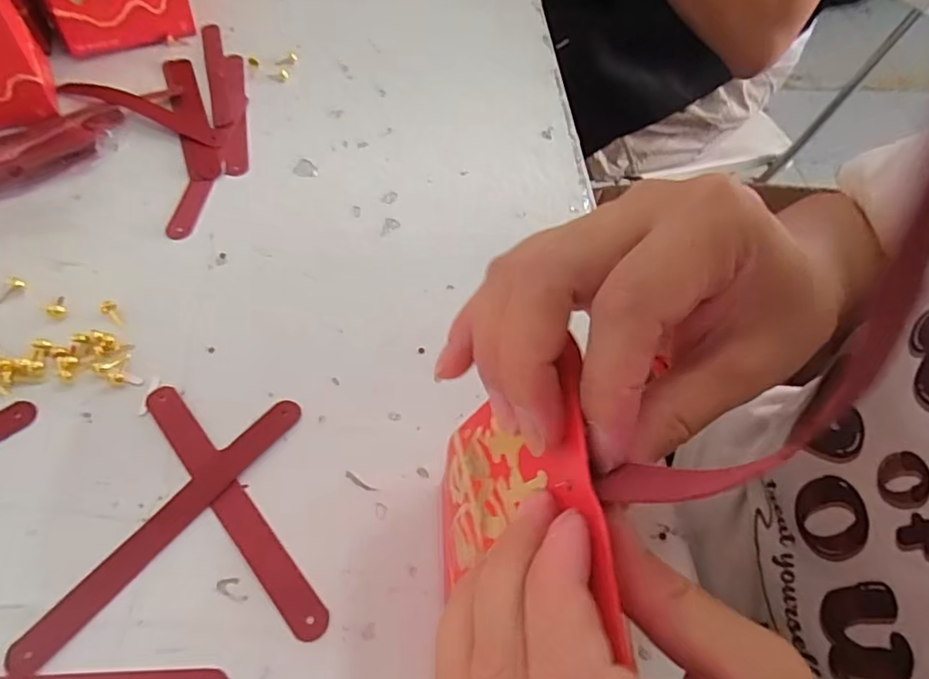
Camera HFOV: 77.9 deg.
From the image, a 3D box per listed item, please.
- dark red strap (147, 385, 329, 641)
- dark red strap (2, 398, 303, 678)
[{"bbox_3d":[-0.097,0.065,0.236,0.014,0.004,0.130,-34,65,-25],"label":"dark red strap"},{"bbox_3d":[-0.117,0.072,0.230,0.015,0.004,0.129,32,59,16],"label":"dark red strap"}]

